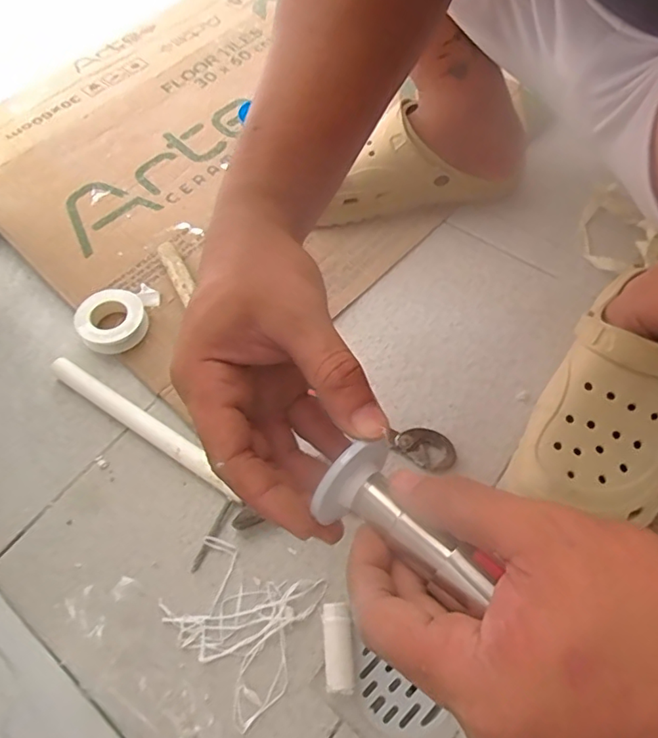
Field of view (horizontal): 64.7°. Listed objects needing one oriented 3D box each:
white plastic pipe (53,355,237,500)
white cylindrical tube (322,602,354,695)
[{"bbox_3d":[-0.173,0.051,0.484,0.226,0.022,0.020,30,68,17],"label":"white plastic pipe"},{"bbox_3d":[0.007,0.210,0.393,0.021,0.021,0.060,-5,62,0],"label":"white cylindrical tube"}]

